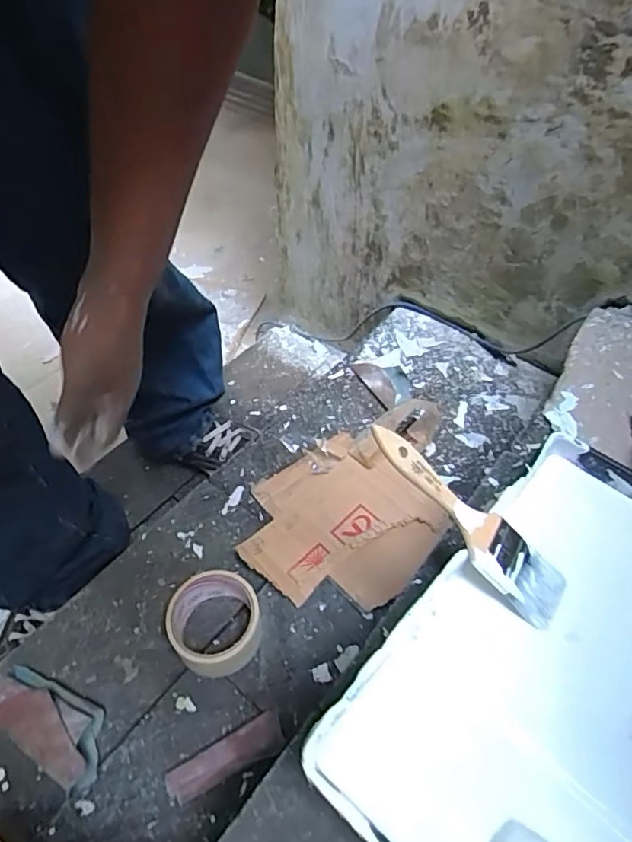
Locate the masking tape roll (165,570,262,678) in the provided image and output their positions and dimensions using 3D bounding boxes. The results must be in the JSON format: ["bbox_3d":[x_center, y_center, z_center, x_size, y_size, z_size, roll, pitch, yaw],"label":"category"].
[{"bbox_3d":[-0.102,0.200,0.538,0.088,0.055,0.093,2,50,-2],"label":"masking tape roll"}]

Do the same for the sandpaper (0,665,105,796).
[{"bbox_3d":[-0.246,0.270,0.485,0.132,0.040,0.059,25,54,17],"label":"sandpaper"}]

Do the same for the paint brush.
[{"bbox_3d":[0.113,0.073,0.394,0.191,0.011,0.045,45,56,-7],"label":"paint brush"}]

